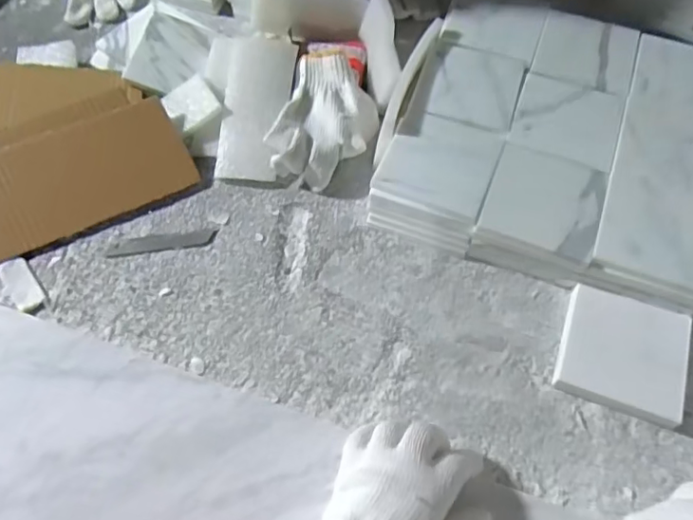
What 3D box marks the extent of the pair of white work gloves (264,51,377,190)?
[{"bbox_3d":[-0.020,-0.146,0.616,0.095,0.047,0.148,16,62,5],"label":"pair of white work gloves"}]

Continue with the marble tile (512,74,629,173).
[{"bbox_3d":[0.220,-0.140,0.576,0.099,0.004,0.099,19,64,9],"label":"marble tile"}]

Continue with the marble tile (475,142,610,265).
[{"bbox_3d":[0.182,-0.058,0.528,0.100,0.004,0.100,19,64,9],"label":"marble tile"}]

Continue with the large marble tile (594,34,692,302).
[{"bbox_3d":[0.313,-0.105,0.555,0.100,0.007,0.298,19,64,9],"label":"large marble tile"}]

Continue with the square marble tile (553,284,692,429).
[{"bbox_3d":[0.236,0.080,0.498,0.101,0.020,0.098,19,63,7],"label":"square marble tile"}]

